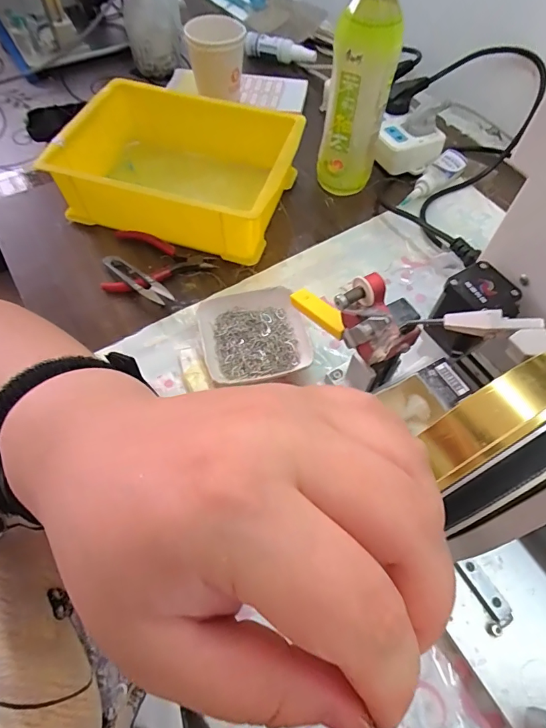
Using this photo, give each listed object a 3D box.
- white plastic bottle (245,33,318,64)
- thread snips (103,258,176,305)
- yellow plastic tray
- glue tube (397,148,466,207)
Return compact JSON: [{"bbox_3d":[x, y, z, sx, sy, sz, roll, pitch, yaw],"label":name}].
[{"bbox_3d":[0.014,-0.502,0.668,0.110,0.028,0.040,8,61,3],"label":"white plastic bottle"},{"bbox_3d":[-0.141,-0.087,0.435,0.099,0.016,0.020,38,66,18],"label":"thread snips"},{"bbox_3d":[-0.108,-0.225,0.486,0.258,0.075,0.185,16,61,7],"label":"yellow plastic tray"},{"bbox_3d":[0.201,-0.229,0.524,0.031,0.026,0.130,40,67,19],"label":"glue tube"}]

